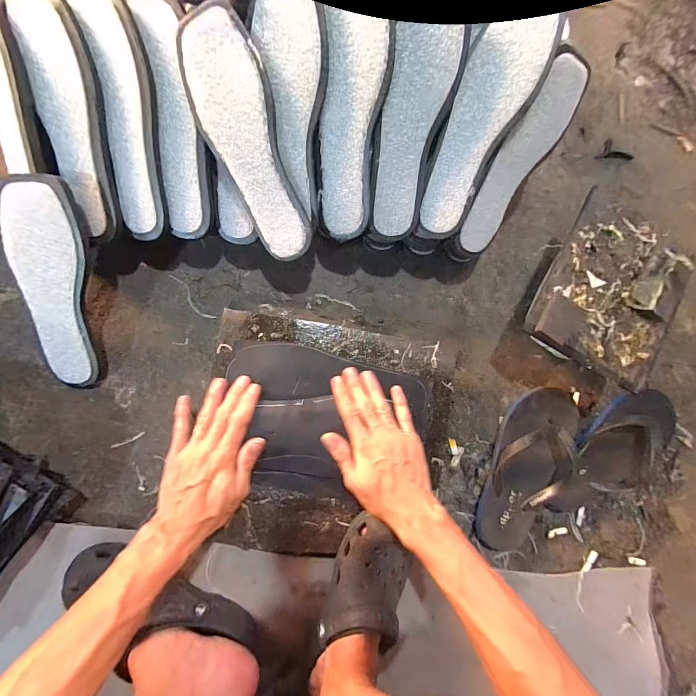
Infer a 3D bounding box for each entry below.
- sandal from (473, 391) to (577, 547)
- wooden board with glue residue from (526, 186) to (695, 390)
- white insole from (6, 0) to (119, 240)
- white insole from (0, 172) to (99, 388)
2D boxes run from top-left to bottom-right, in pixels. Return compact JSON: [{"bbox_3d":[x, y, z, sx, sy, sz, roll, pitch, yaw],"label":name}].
[{"bbox_3d":[0.290,0.196,0.502,0.125,0.056,0.273,17,86,-6],"label":"sandal"},{"bbox_3d":[0.362,-0.070,0.438,0.187,0.030,0.213,27,85,-5],"label":"wooden board with glue residue"},{"bbox_3d":[-0.311,-0.255,0.369,0.070,0.022,0.238,-5,109,-7],"label":"white insole"},{"bbox_3d":[-0.361,-0.071,0.398,0.078,0.020,0.252,6,112,-15],"label":"white insole"}]

